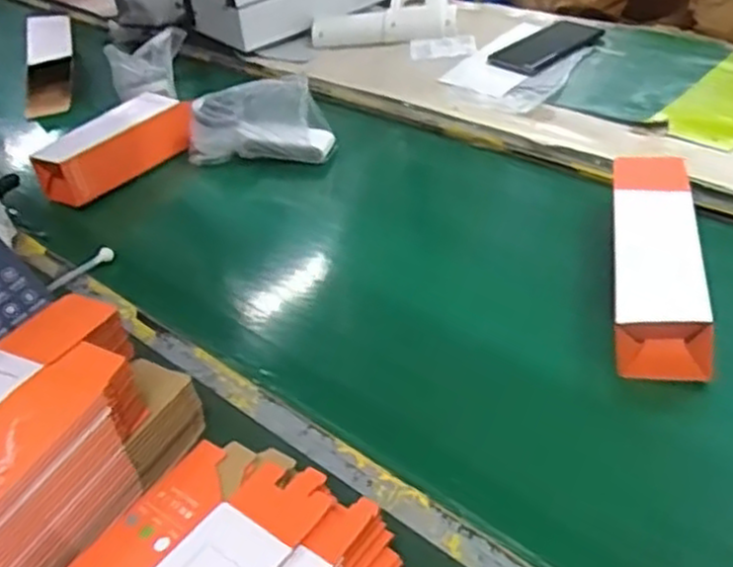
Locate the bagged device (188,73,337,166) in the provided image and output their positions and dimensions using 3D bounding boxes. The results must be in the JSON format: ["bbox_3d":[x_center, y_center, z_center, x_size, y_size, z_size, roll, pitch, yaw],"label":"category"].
[{"bbox_3d":[-0.122,-0.188,0.883,0.160,0.085,0.062,3,39,11],"label":"bagged device"}]

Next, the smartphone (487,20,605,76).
[{"bbox_3d":[0.234,-0.314,1.015,0.163,0.012,0.076,-29,44,-28],"label":"smartphone"}]

